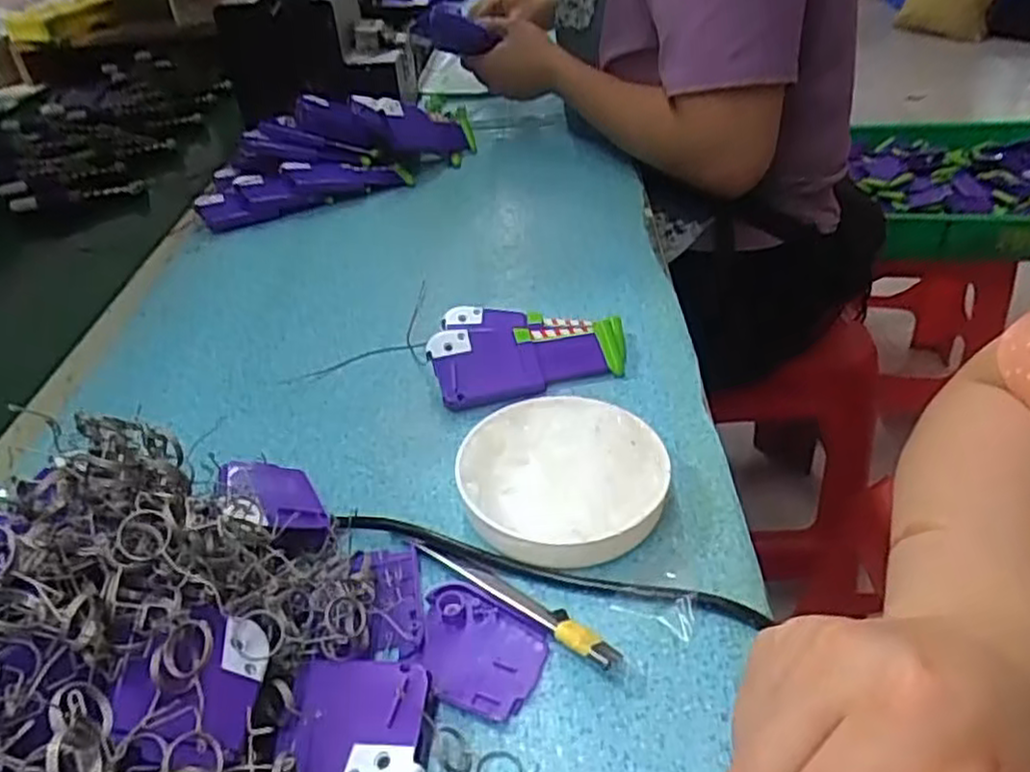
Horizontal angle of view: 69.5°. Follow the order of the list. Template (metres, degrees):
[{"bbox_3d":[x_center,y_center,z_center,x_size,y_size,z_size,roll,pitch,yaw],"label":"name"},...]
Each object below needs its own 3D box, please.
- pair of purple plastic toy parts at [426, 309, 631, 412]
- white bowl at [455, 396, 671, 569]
[{"bbox_3d":[0.006,-0.030,0.492,0.125,0.030,0.081,-13,40,-11],"label":"pair of purple plastic toy parts"},{"bbox_3d":[0.024,0.049,0.385,0.105,0.028,0.099,-3,39,2],"label":"white bowl"}]

